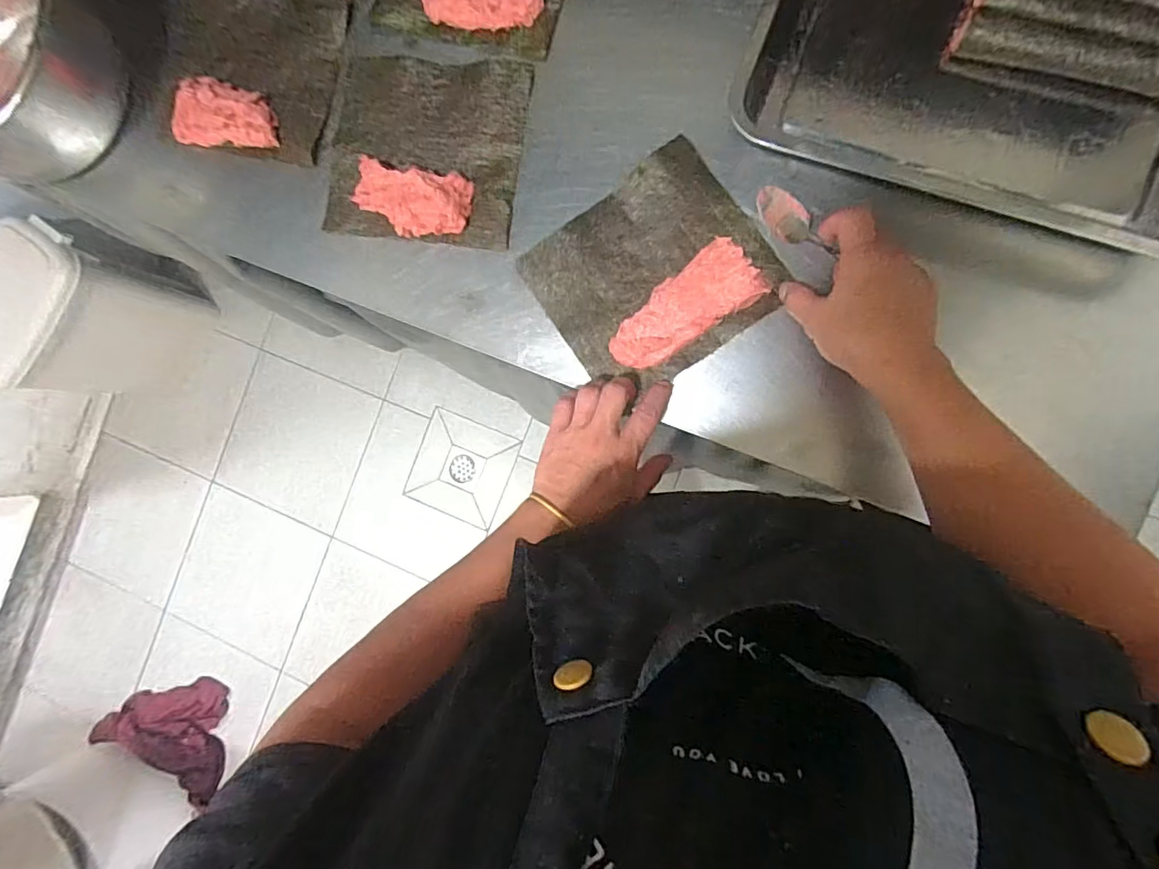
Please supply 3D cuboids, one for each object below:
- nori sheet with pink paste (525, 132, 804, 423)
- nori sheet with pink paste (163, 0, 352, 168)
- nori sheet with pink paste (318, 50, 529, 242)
[{"bbox_3d":[0.068,-0.149,0.503,0.197,0.021,0.178,-35,85,7],"label":"nori sheet with pink paste"},{"bbox_3d":[-0.350,-0.399,0.570,0.184,0.027,0.190,13,92,9],"label":"nori sheet with pink paste"},{"bbox_3d":[-0.158,-0.290,0.538,0.199,0.022,0.180,9,91,9],"label":"nori sheet with pink paste"}]

